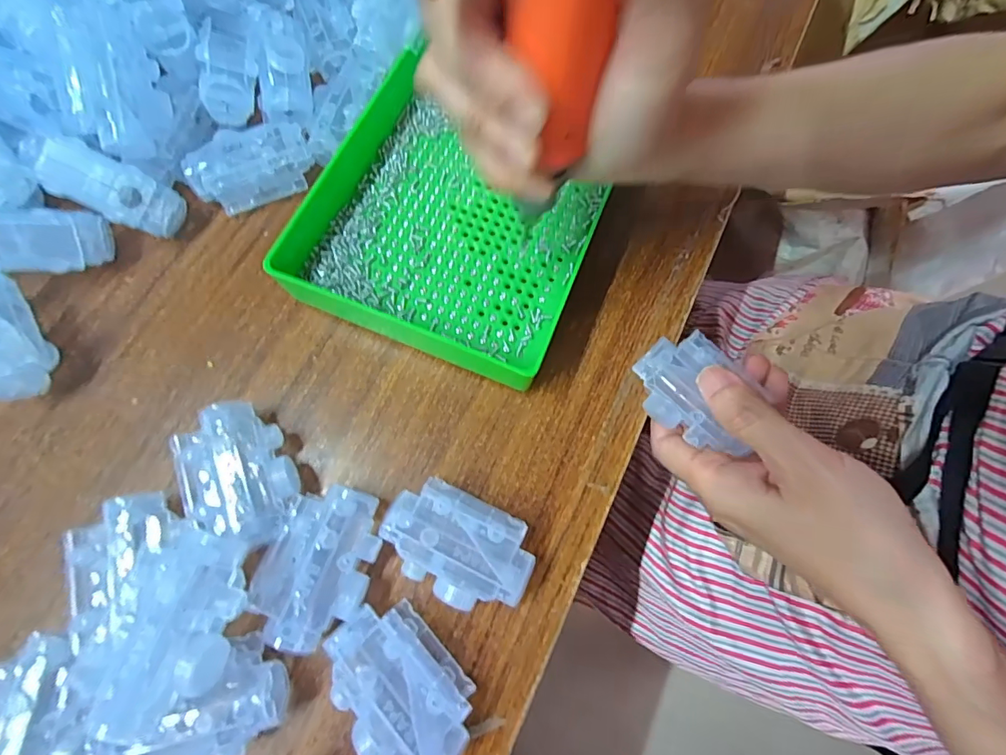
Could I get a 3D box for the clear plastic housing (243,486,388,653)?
[{"bbox_3d":[-0.083,0.086,0.219,0.043,0.030,0.068,16,72,3],"label":"clear plastic housing"}]

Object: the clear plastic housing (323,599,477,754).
[{"bbox_3d":[-0.045,0.133,0.204,0.045,0.029,0.068,-40,78,-13],"label":"clear plastic housing"}]

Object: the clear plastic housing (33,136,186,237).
[{"bbox_3d":[-0.211,-0.101,0.255,0.064,0.022,0.030,23,69,-31],"label":"clear plastic housing"}]

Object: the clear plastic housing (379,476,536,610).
[{"bbox_3d":[-0.021,0.079,0.223,0.069,0.029,0.045,24,73,6],"label":"clear plastic housing"}]

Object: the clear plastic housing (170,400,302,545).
[{"bbox_3d":[-0.124,0.046,0.227,0.041,0.032,0.068,-27,75,-10],"label":"clear plastic housing"}]

